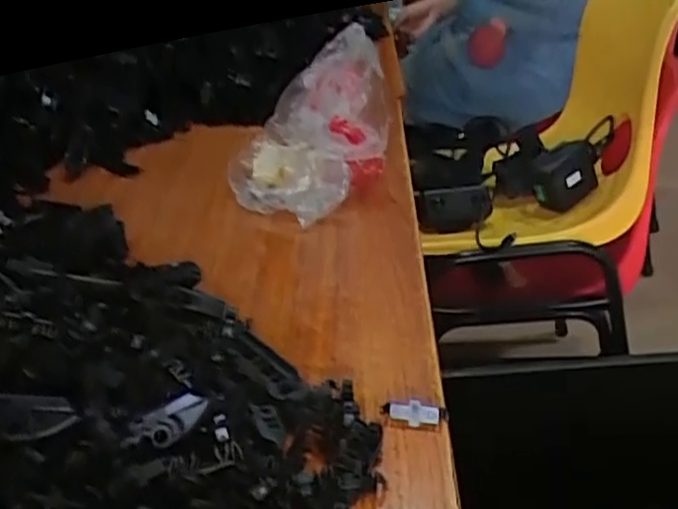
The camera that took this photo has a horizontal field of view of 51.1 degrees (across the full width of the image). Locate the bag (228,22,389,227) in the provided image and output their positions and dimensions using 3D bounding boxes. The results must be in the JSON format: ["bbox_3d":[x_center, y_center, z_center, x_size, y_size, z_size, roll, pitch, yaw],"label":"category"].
[{"bbox_3d":[-0.029,-0.115,0.622,0.142,0.116,0.148,-7,29,-4],"label":"bag"}]

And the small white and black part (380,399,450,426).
[{"bbox_3d":[0.040,0.084,0.379,0.035,0.013,0.010,2,29,11],"label":"small white and black part"}]

